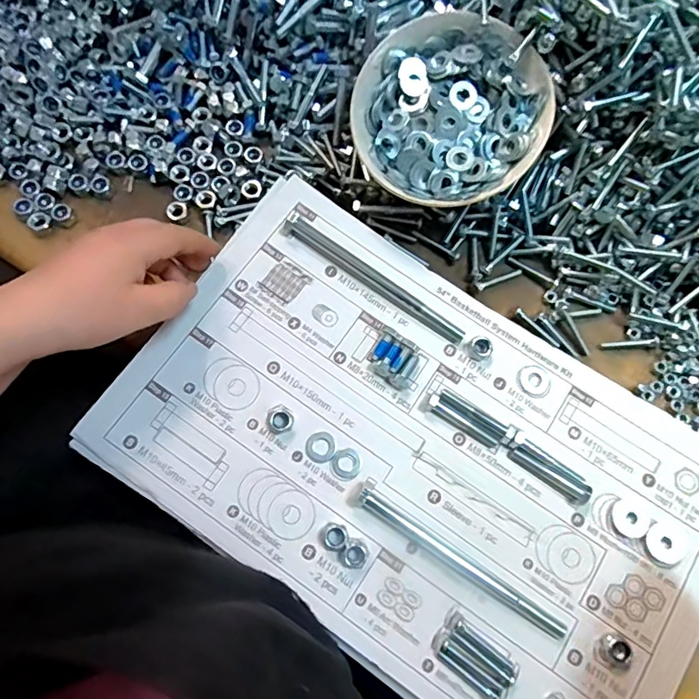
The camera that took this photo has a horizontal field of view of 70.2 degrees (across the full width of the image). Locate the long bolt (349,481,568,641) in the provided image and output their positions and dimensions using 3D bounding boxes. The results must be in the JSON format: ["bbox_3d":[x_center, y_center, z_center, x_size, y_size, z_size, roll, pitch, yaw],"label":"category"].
[{"bbox_3d":[0.068,0.133,0.316,0.150,0.011,0.015,31,78,5],"label":"long bolt"}]

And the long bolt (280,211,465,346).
[{"bbox_3d":[0.017,-0.050,0.358,0.151,0.014,0.019,36,78,6],"label":"long bolt"}]

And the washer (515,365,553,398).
[{"bbox_3d":[0.131,0.022,0.350,0.023,0.004,0.023,1,77,-2],"label":"washer"}]

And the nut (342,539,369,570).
[{"bbox_3d":[0.003,0.130,0.313,0.017,0.008,0.018,1,77,-2],"label":"nut"}]

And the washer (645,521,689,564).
[{"bbox_3d":[0.205,0.124,0.320,0.026,0.004,0.024,1,77,-2],"label":"washer"}]

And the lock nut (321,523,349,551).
[{"bbox_3d":[-0.009,0.119,0.315,0.015,0.009,0.016,1,77,-2],"label":"lock nut"}]

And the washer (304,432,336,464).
[{"bbox_3d":[-0.019,0.066,0.330,0.019,0.004,0.020,1,77,-2],"label":"washer"}]

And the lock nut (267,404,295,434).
[{"bbox_3d":[-0.046,0.046,0.330,0.018,0.010,0.017,1,77,-2],"label":"lock nut"}]

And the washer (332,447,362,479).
[{"bbox_3d":[-0.002,0.076,0.330,0.019,0.004,0.020,1,77,-2],"label":"washer"}]

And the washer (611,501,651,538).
[{"bbox_3d":[0.184,0.111,0.324,0.024,0.004,0.021,-14,78,-5],"label":"washer"}]

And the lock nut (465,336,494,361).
[{"bbox_3d":[0.094,-0.002,0.351,0.017,0.008,0.018,1,77,-2],"label":"lock nut"}]

